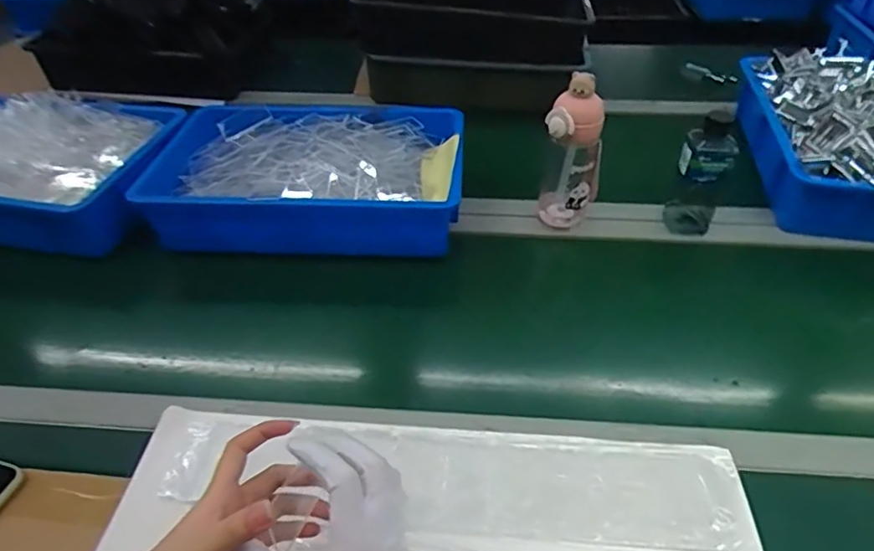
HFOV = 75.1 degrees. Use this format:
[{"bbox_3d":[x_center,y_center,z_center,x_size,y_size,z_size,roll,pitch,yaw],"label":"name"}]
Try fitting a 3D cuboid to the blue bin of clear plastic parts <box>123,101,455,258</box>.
[{"bbox_3d":[-0.176,-0.145,0.829,0.422,0.109,0.261,3,43,5],"label":"blue bin of clear plastic parts"}]

